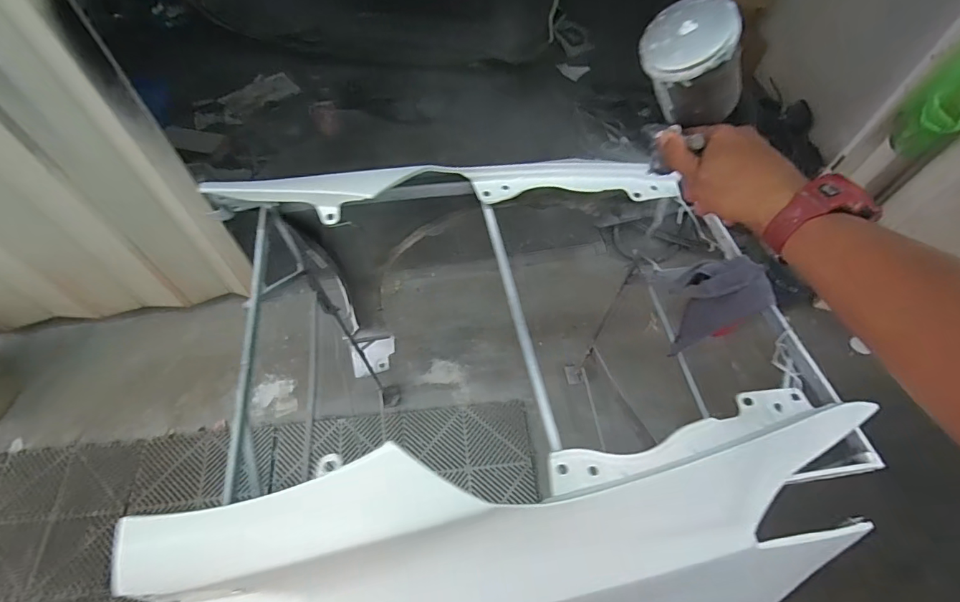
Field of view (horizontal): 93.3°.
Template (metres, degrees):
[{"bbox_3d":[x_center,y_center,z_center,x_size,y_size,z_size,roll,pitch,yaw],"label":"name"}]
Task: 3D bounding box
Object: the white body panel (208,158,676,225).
[{"bbox_3d":[-0.006,-0.177,0.676,0.647,0.070,0.097,-8,59,-7],"label":"white body panel"}]

